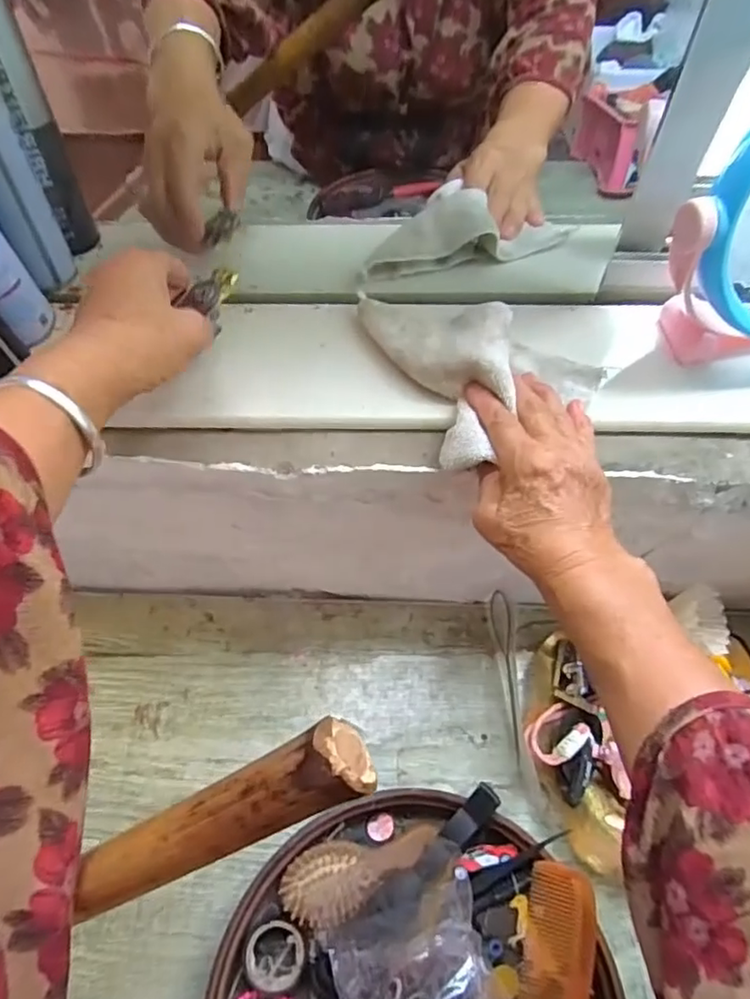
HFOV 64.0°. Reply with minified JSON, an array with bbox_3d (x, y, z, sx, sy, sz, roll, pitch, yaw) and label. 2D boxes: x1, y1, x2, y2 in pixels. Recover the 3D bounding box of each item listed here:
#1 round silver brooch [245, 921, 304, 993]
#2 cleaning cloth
[{"bbox_3d":[-0.077,0.348,0.457,0.046,0.014,0.044,0,61,0],"label":"round silver brooch"},{"bbox_3d":[0.070,-0.109,0.431,0.126,0.043,0.153,-29,65,-16],"label":"cleaning cloth"}]

